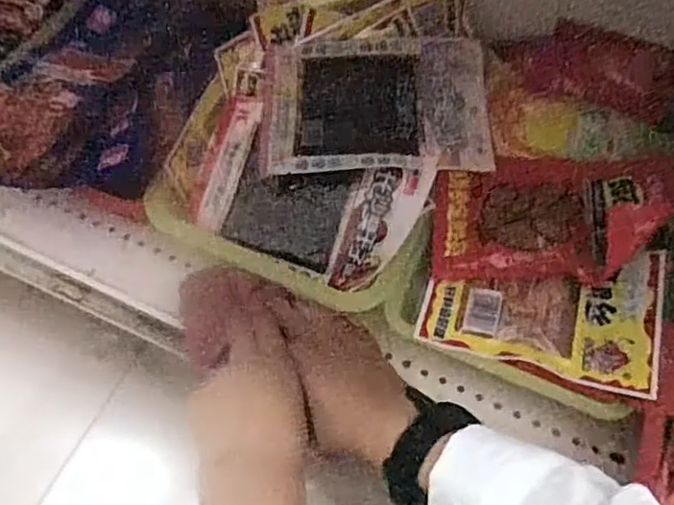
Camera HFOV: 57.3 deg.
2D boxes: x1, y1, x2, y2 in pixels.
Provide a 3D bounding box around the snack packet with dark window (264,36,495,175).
[{"bbox_3d":[0.031,-0.120,0.495,0.176,0.010,0.131,-1,63,4],"label":"snack packet with dark window"}]

